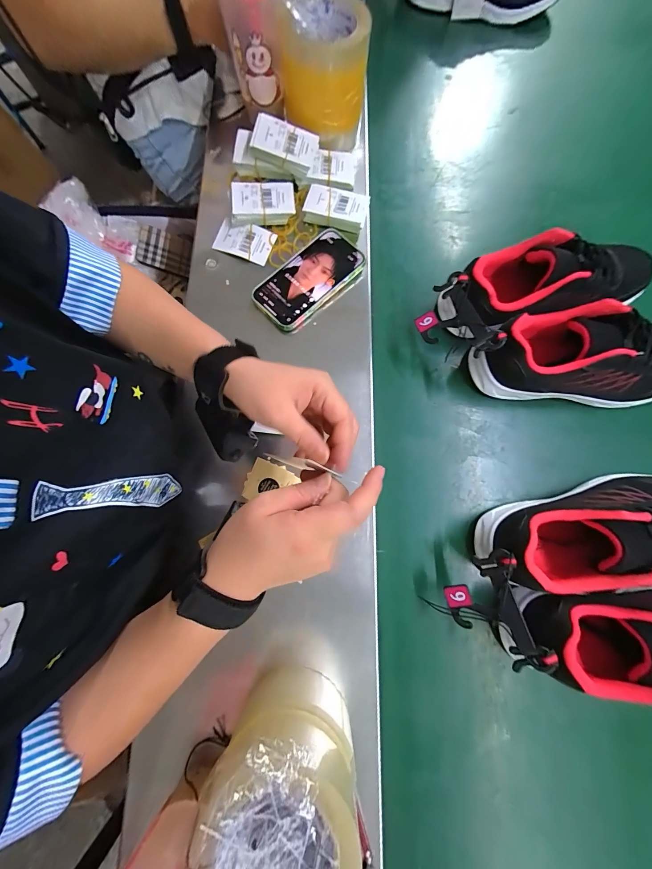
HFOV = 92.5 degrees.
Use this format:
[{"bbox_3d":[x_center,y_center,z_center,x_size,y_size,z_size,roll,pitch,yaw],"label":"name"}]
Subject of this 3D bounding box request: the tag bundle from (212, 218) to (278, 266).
[{"bbox_3d":[-0.113,-0.264,0.425,0.078,0.015,0.049,19,78,5],"label":"tag bundle"}]

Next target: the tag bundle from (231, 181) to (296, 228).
[{"bbox_3d":[-0.085,-0.314,0.425,0.085,0.026,0.054,-8,77,-1],"label":"tag bundle"}]

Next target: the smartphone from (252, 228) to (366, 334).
[{"bbox_3d":[-0.022,-0.205,0.413,0.147,0.018,0.080,-40,80,-8],"label":"smartphone"}]

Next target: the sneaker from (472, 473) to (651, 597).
[{"bbox_3d":[0.282,0.098,0.325,0.251,0.087,0.087,-16,77,-3],"label":"sneaker"}]

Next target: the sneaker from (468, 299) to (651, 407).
[{"bbox_3d":[0.310,-0.091,0.370,0.253,0.091,0.086,5,77,2],"label":"sneaker"}]

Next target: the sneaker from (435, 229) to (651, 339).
[{"bbox_3d":[0.273,-0.185,0.386,0.254,0.087,0.084,-8,77,-1],"label":"sneaker"}]

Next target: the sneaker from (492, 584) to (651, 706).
[{"bbox_3d":[0.305,0.194,0.305,0.265,0.089,0.077,-6,77,0],"label":"sneaker"}]

